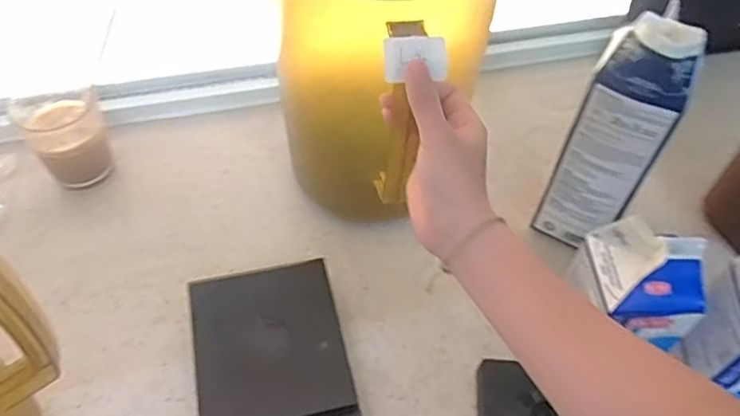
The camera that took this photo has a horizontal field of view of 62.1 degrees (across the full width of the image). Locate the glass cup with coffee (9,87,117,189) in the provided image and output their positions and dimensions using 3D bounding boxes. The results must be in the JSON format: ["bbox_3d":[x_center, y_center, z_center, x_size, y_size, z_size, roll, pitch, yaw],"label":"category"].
[{"bbox_3d":[-0.293,-0.069,0.602,0.071,0.088,0.070,2,54,-3],"label":"glass cup with coffee"}]

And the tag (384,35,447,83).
[{"bbox_3d":[0.029,-0.095,0.390,0.039,0.006,0.030,-4,91,-15],"label":"tag"}]

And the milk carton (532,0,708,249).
[{"bbox_3d":[0.208,-0.062,0.519,0.074,0.226,0.069,32,58,18],"label":"milk carton"}]

